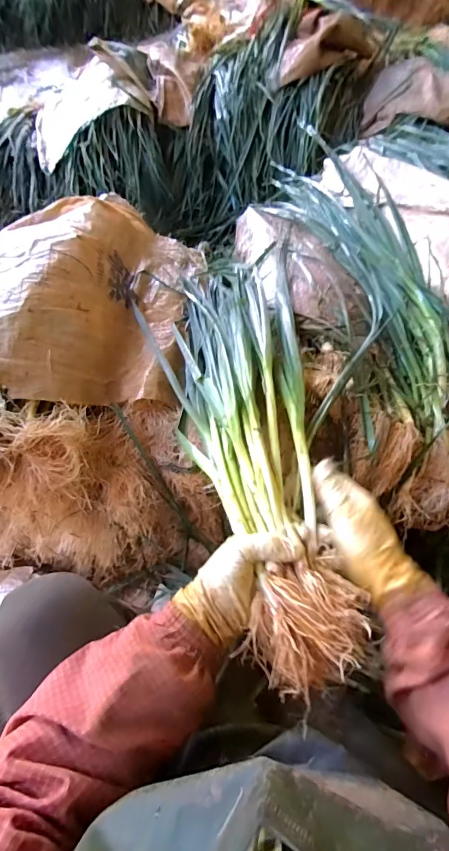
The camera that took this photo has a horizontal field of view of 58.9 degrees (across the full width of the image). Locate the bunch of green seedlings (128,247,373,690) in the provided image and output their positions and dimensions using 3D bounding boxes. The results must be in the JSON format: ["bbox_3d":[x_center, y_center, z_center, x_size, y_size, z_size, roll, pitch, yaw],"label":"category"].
[{"bbox_3d":[0.017,-0.033,0.524,0.188,0.092,0.636,-10,46,-4],"label":"bunch of green seedlings"}]

